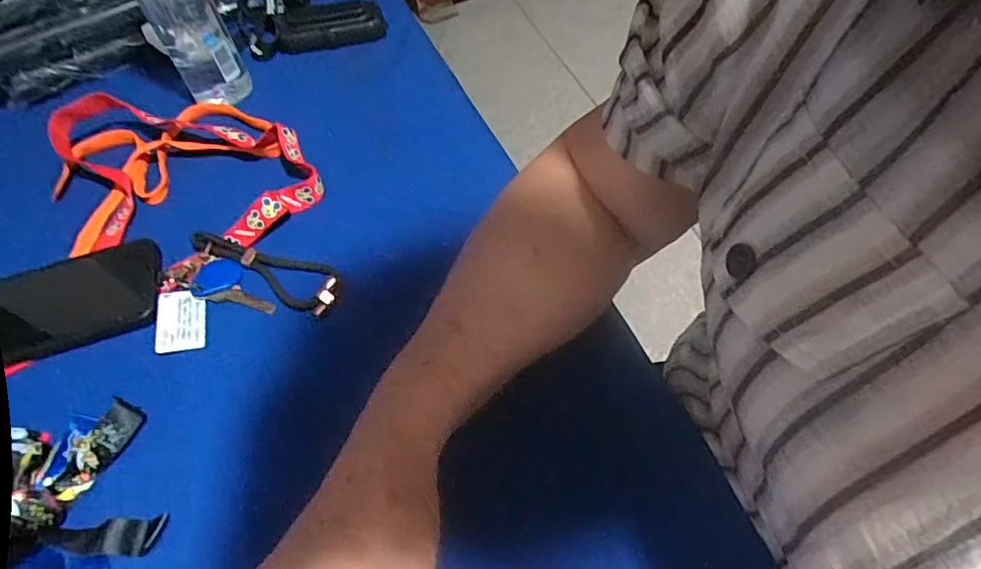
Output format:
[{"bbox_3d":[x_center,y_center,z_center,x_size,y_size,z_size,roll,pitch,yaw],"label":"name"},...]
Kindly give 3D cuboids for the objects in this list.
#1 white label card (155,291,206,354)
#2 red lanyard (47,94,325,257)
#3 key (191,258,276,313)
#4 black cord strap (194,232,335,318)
[{"bbox_3d":[-0.217,0.025,0.389,0.031,0.006,0.046,-13,56,-4],"label":"white label card"},{"bbox_3d":[-0.264,-0.100,0.460,0.182,0.032,0.213,-33,60,-17],"label":"red lanyard"},{"bbox_3d":[-0.182,0.000,0.402,0.066,0.004,0.034,12,58,12],"label":"key"},{"bbox_3d":[-0.165,-0.014,0.407,0.123,0.011,0.039,21,60,17],"label":"black cord strap"}]

